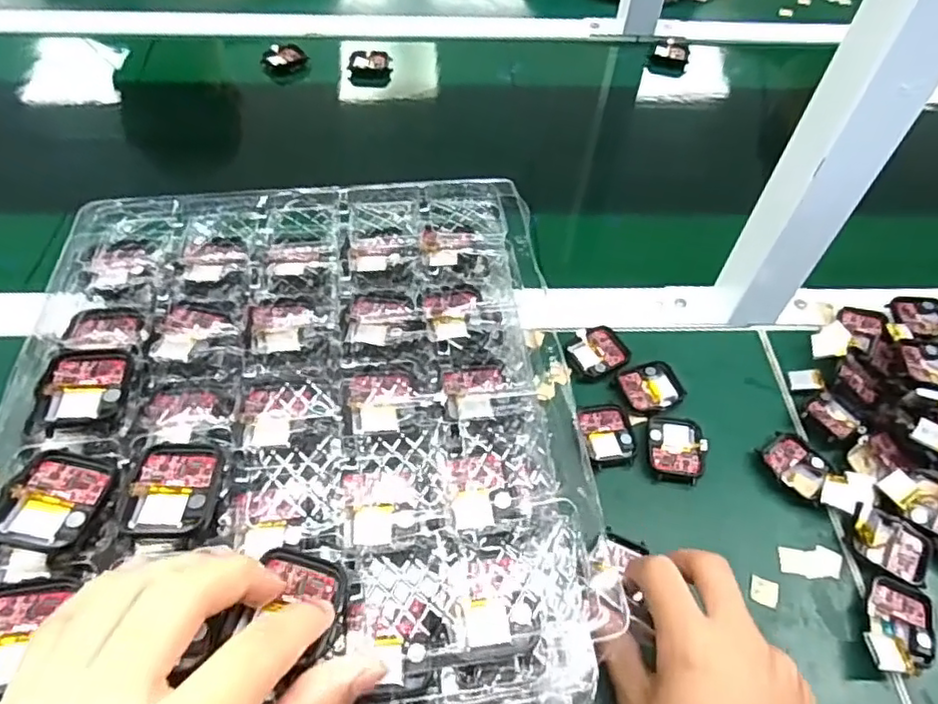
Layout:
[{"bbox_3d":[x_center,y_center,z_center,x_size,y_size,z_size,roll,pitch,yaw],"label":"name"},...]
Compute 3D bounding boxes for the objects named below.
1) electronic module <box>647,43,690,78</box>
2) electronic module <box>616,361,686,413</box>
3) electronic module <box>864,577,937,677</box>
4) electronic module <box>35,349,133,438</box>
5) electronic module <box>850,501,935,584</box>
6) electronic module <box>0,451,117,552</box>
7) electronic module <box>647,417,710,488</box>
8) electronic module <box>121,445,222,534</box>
[{"bbox_3d":[0.238,-0.348,0.735,0.043,0.034,0.019,14,55,7],"label":"electronic module"},{"bbox_3d":[0.130,0.024,0.442,0.043,0.005,0.037,-9,55,-8],"label":"electronic module"},{"bbox_3d":[0.246,0.159,0.354,0.039,0.015,0.056,21,56,12],"label":"electronic module"},{"bbox_3d":[-0.183,0.017,0.297,0.036,0.006,0.047,-1,54,-3],"label":"electronic module"},{"bbox_3d":[0.260,0.118,0.381,0.049,0.017,0.039,25,57,15],"label":"electronic module"},{"bbox_3d":[-0.175,0.063,0.264,0.035,0.009,0.043,9,54,4],"label":"electronic module"},{"bbox_3d":[0.139,0.063,0.414,0.037,0.007,0.044,9,54,4],"label":"electronic module"},{"bbox_3d":[-0.128,0.059,0.270,0.036,0.005,0.041,0,54,-2],"label":"electronic module"}]

